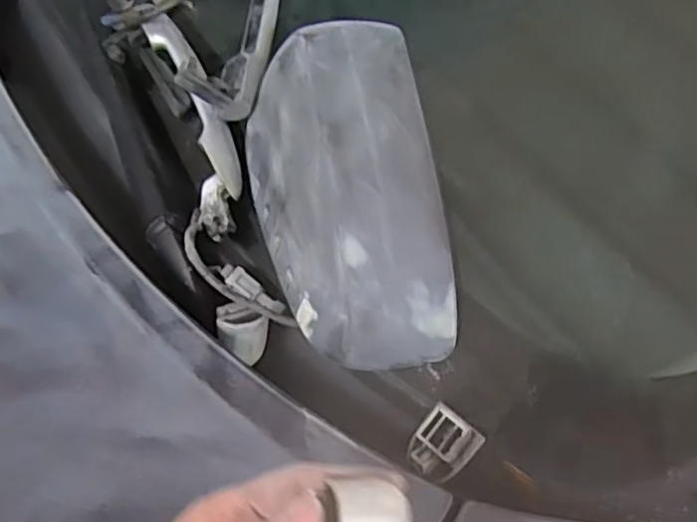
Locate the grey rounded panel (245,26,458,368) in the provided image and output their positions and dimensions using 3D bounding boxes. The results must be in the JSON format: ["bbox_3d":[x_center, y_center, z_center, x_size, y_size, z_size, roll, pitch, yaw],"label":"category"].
[{"bbox_3d":[0.002,-0.048,0.453,0.120,0.071,0.244,-9,72,-10],"label":"grey rounded panel"}]

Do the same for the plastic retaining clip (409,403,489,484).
[{"bbox_3d":[0.058,0.110,0.404,0.032,0.020,0.040,41,97,-14],"label":"plastic retaining clip"}]

